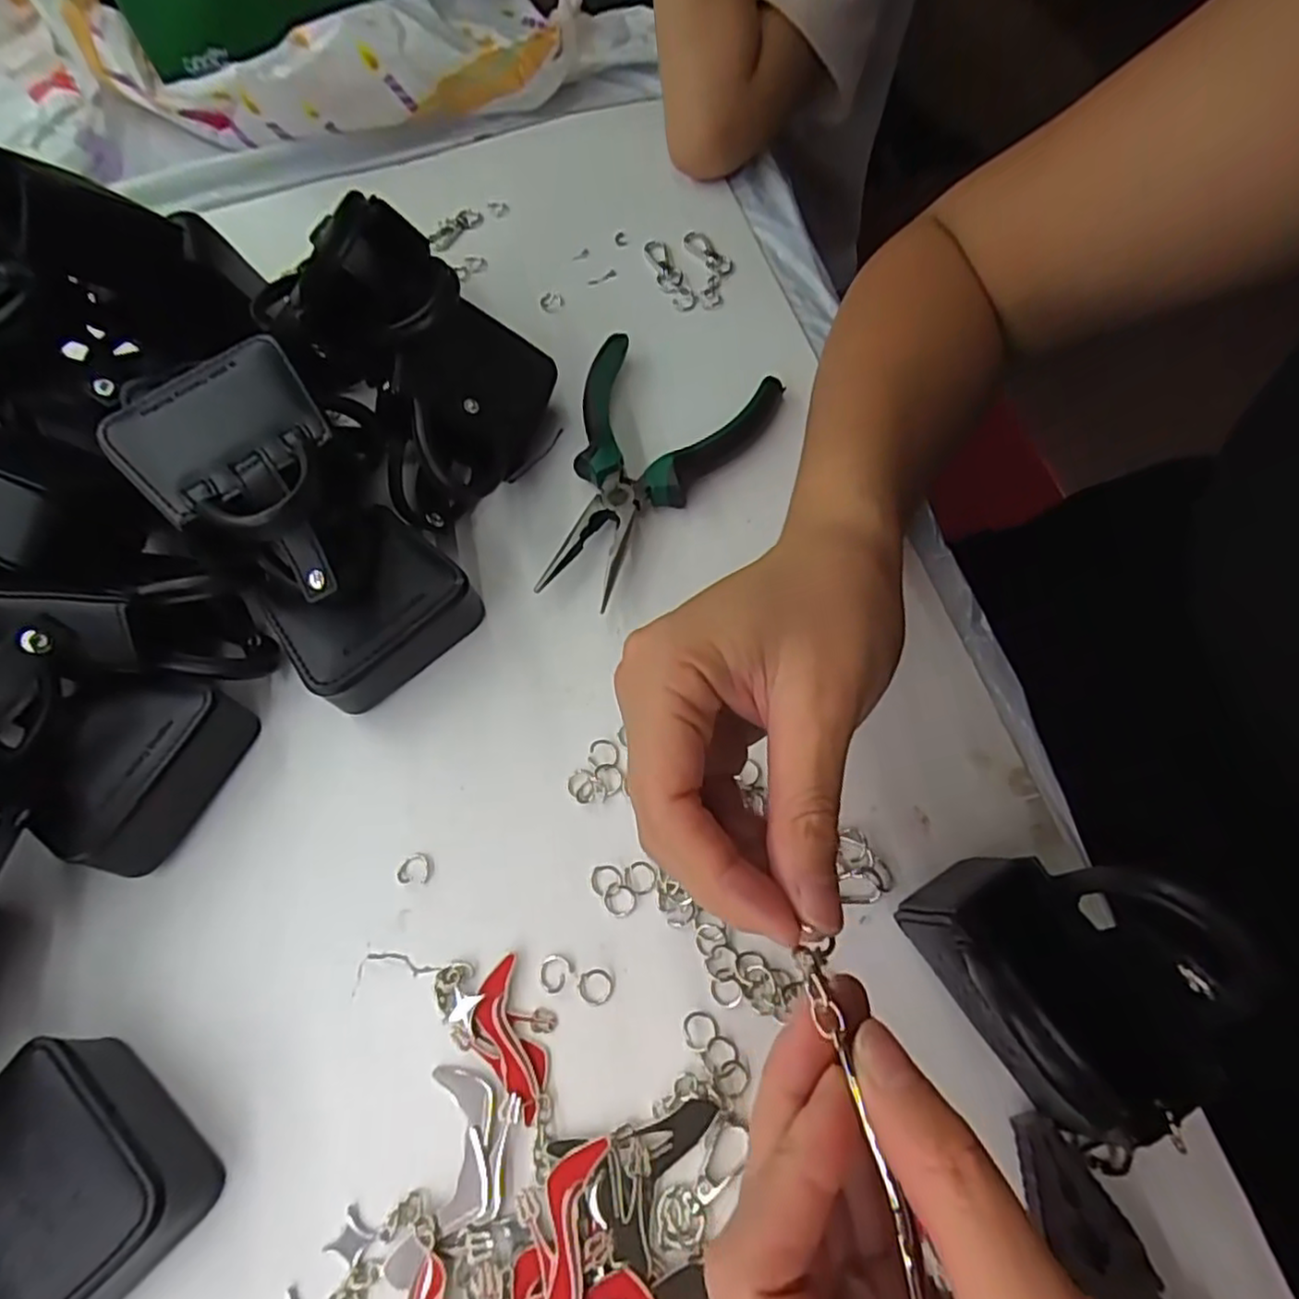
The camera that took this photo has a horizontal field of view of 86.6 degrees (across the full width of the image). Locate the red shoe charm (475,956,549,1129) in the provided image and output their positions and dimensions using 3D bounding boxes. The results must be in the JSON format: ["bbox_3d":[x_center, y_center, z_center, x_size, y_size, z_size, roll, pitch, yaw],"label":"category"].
[{"bbox_3d":[-0.049,0.138,0.244,0.019,0.004,0.049,-24,66,-6],"label":"red shoe charm"}]

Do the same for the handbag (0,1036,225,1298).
[{"bbox_3d":[-0.200,0.189,0.211,0.083,0.036,0.105,34,73,18],"label":"handbag"}]

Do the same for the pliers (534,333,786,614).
[{"bbox_3d":[0.000,-0.085,0.333,0.090,0.026,0.142,17,68,12],"label":"pliers"}]

